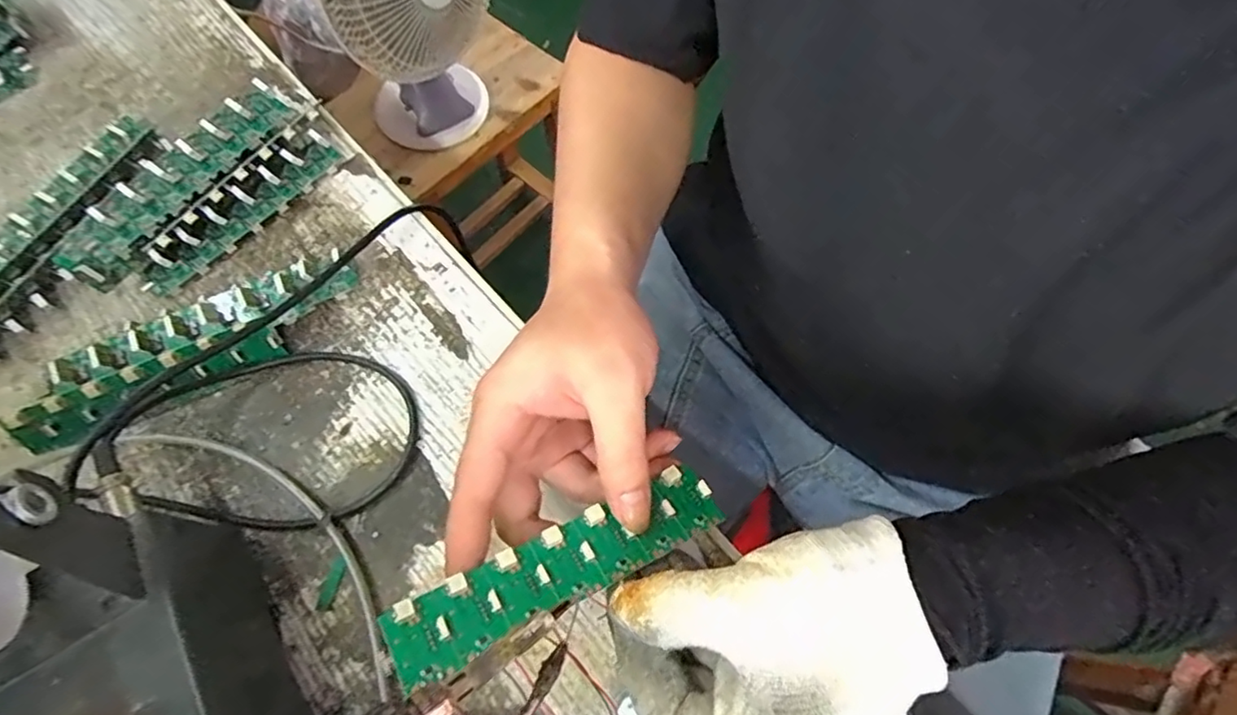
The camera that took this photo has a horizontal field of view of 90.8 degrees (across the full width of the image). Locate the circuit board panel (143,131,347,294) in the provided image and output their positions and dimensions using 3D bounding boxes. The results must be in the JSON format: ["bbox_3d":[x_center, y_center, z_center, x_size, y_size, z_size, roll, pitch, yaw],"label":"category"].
[{"bbox_3d":[-0.238,-0.093,0.382,0.030,0.022,0.136,36,70,16],"label":"circuit board panel"}]

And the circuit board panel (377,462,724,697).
[{"bbox_3d":[-0.021,0.081,0.240,0.137,0.006,0.030,-20,65,-24],"label":"circuit board panel"}]

